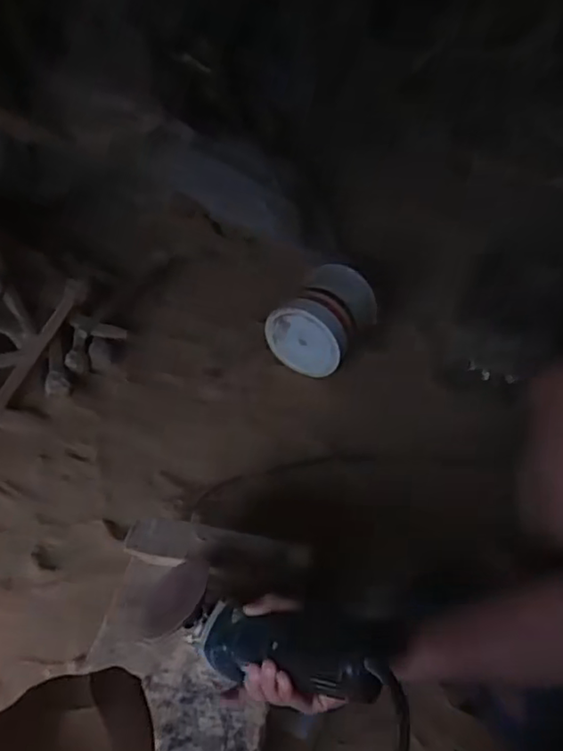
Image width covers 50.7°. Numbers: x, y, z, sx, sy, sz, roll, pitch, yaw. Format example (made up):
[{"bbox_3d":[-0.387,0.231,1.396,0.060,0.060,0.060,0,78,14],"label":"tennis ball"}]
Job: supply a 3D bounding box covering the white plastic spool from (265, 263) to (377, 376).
[{"bbox_3d":[0.089,-0.125,1.280,0.179,0.164,0.177,25,49,20],"label":"white plastic spool"}]

